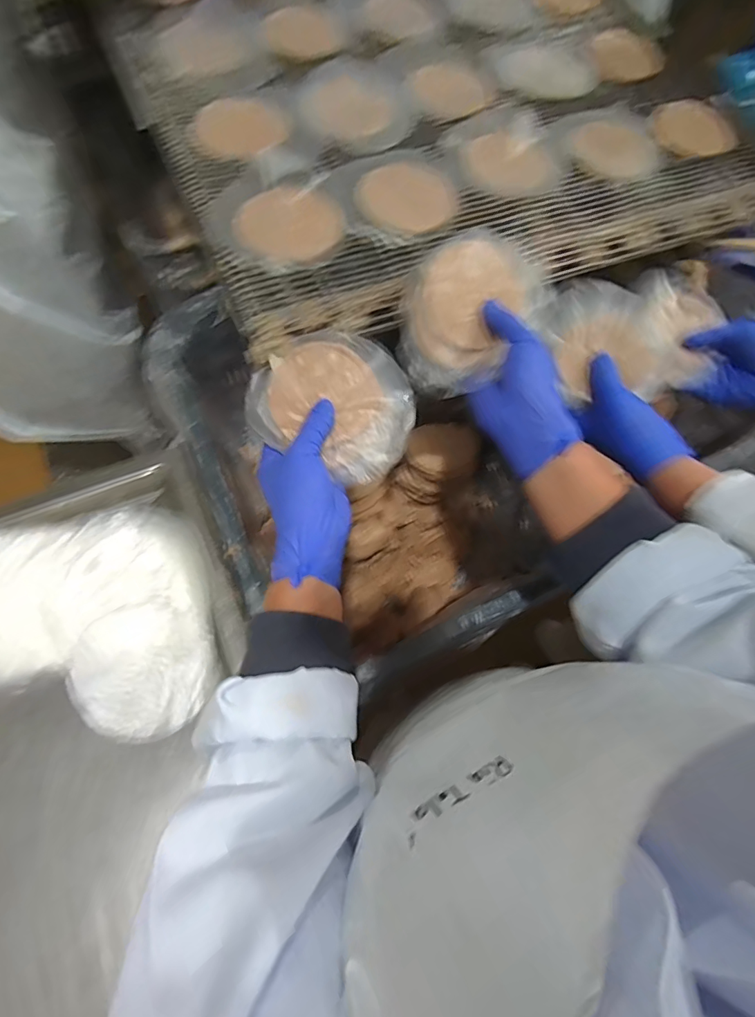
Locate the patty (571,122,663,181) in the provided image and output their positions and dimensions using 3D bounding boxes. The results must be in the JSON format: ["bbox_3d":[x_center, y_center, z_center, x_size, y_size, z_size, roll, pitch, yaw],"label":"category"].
[{"bbox_3d":[0.246,-0.368,0.468,0.086,0.014,0.072,28,67,10],"label":"patty"}]

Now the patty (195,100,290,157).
[{"bbox_3d":[-0.133,-0.367,0.437,0.080,0.005,0.085,1,65,-2],"label":"patty"}]

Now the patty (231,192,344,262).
[{"bbox_3d":[-0.075,-0.242,0.388,0.090,0.012,0.071,-9,66,-7],"label":"patty"}]

